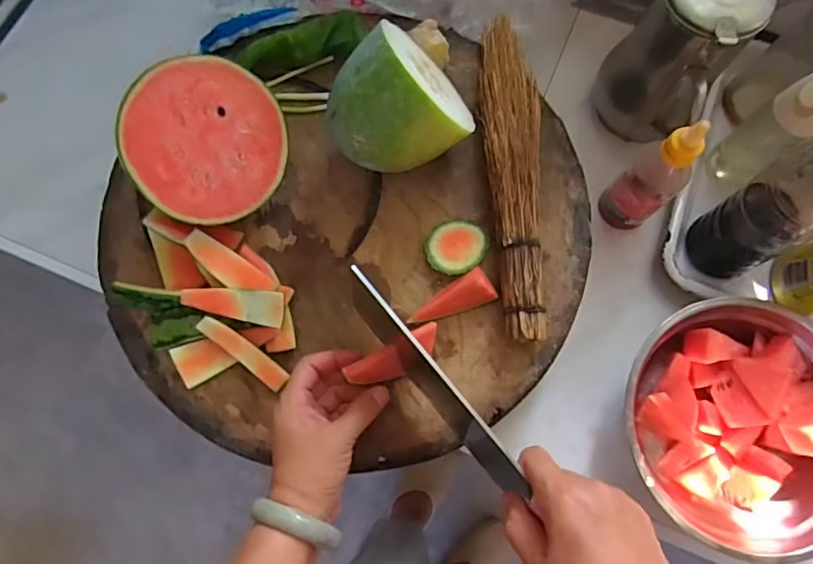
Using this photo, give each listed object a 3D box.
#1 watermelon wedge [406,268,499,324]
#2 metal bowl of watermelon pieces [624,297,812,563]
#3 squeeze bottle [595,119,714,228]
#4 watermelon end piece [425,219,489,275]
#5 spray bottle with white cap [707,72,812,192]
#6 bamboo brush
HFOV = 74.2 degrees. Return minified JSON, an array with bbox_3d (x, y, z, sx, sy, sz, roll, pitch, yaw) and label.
[{"bbox_3d":[0.039,0.016,0.485,0.080,0.031,0.033,-27,77,7],"label":"watermelon wedge"},{"bbox_3d":[0.318,0.139,0.521,0.214,0.067,0.230,0,76,0],"label":"metal bowl of watermelon pieces"},{"bbox_3d":[0.246,-0.103,0.532,0.045,0.152,0.052,-40,79,-10],"label":"squeeze bottle"},{"bbox_3d":[0.047,-0.034,0.515,0.055,0.017,0.057,0,76,0],"label":"watermelon end piece"},{"bbox_3d":[0.376,-0.159,0.521,0.051,0.211,0.059,43,79,10],"label":"spray bottle with white cap"},{"bbox_3d":[0.101,-0.108,0.516,0.057,0.036,0.328,1,76,0],"label":"bamboo brush"}]

